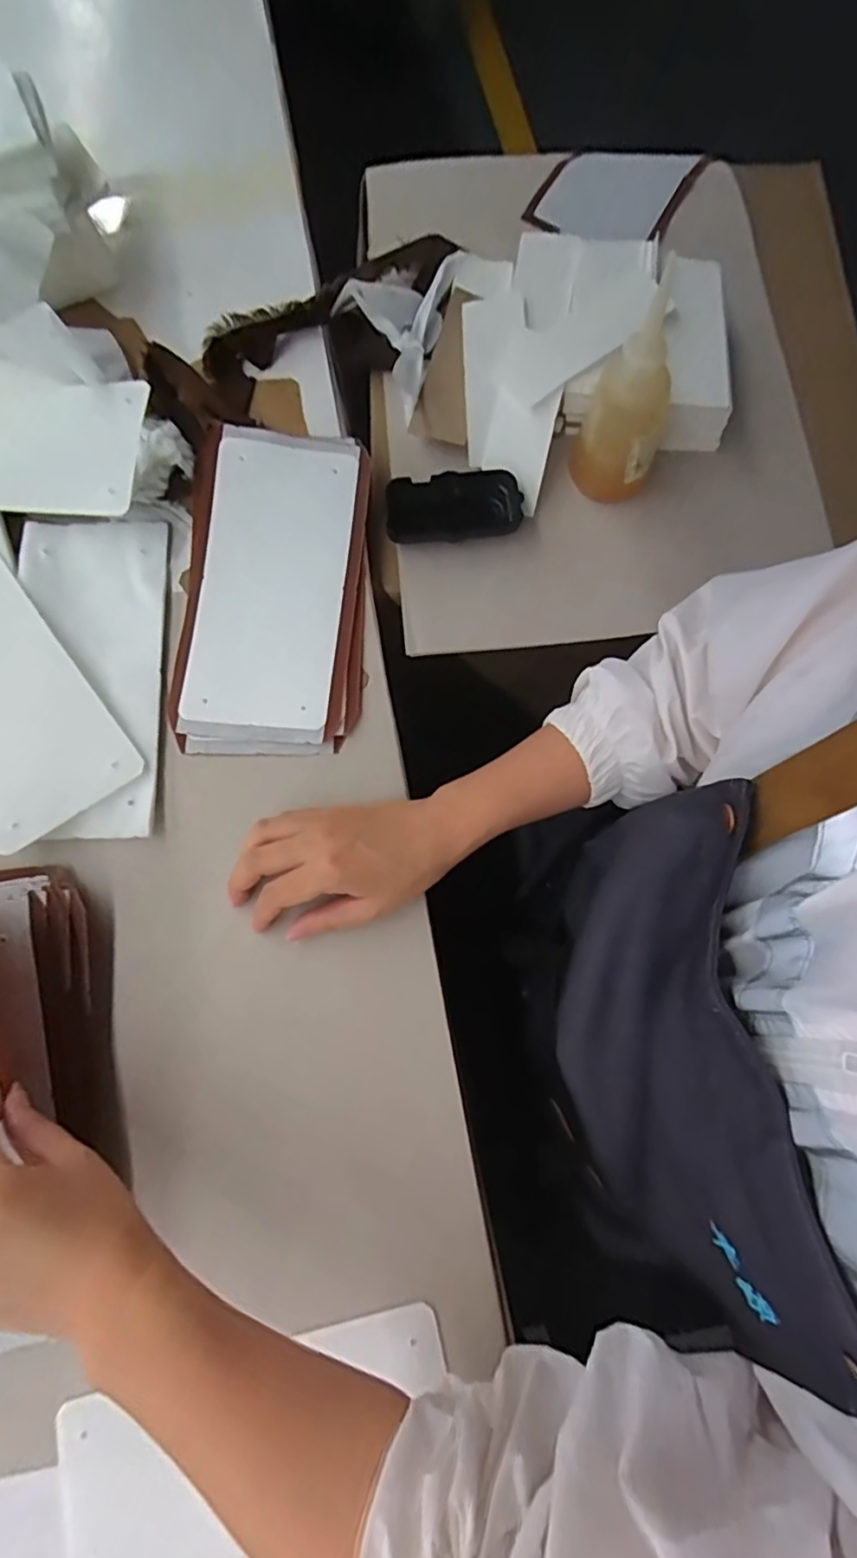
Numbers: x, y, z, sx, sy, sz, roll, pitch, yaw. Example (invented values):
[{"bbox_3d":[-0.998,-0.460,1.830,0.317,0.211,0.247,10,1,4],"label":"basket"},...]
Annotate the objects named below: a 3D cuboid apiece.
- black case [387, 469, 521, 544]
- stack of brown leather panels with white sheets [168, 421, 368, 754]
[{"bbox_3d":[0.021,-0.228,0.509,0.110,0.020,0.051,-8,79,-3],"label":"black case"},{"bbox_3d":[-0.120,-0.152,0.474,0.138,0.024,0.263,1,79,-1],"label":"stack of brown leather panels with white sheets"}]

